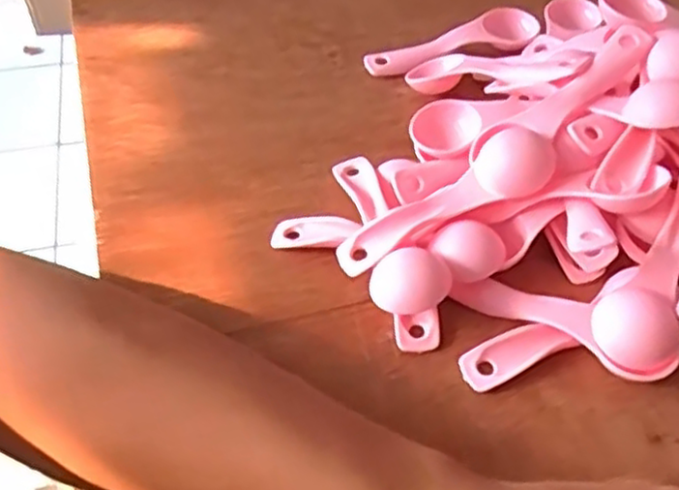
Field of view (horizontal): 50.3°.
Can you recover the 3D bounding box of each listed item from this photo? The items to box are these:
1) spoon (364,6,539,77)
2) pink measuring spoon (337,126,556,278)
[{"bbox_3d":[0.074,-0.126,0.462,0.113,0.017,0.033,-19,54,-15],"label":"spoon"},{"bbox_3d":[0.051,-0.022,0.351,0.115,0.013,0.033,-29,55,1],"label":"pink measuring spoon"}]

